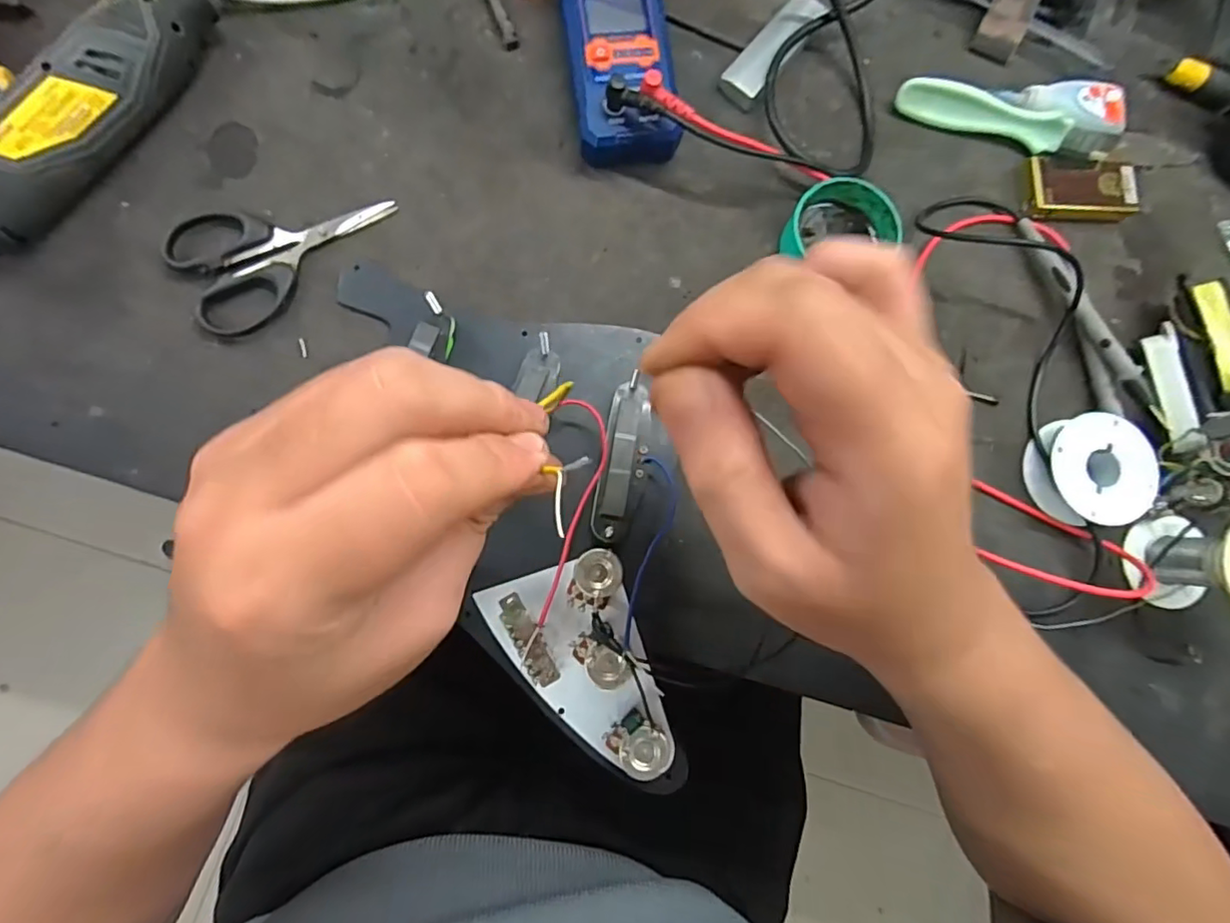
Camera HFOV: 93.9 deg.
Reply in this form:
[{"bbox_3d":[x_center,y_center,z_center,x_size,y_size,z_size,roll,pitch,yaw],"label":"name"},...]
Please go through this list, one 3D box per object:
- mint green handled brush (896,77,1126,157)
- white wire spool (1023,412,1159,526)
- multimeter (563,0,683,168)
[{"bbox_3d":[0.242,-0.207,0.351,0.141,0.018,0.018,12,82,-3],"label":"mint green handled brush"},{"bbox_3d":[0.269,0.005,0.324,0.056,0.024,0.060,0,82,-5],"label":"white wire spool"},{"bbox_3d":[0.002,-0.227,0.327,0.055,0.030,0.115,-6,83,-6],"label":"multimeter"}]

